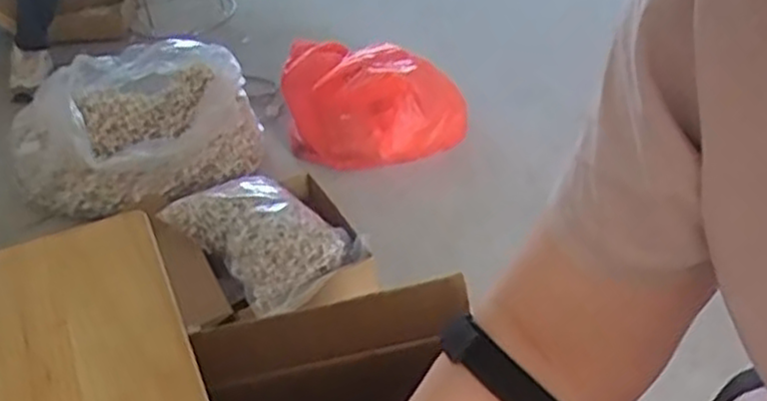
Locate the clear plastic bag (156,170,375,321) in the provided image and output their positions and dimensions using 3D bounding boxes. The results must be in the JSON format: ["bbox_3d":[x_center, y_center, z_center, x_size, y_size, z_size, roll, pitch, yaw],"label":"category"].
[{"bbox_3d":[-0.214,0.062,1.382,0.227,0.114,0.310,-33,45,-31],"label":"clear plastic bag"}]

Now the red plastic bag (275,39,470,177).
[{"bbox_3d":[-0.026,-0.210,1.670,0.391,0.193,0.253,3,38,11],"label":"red plastic bag"}]

